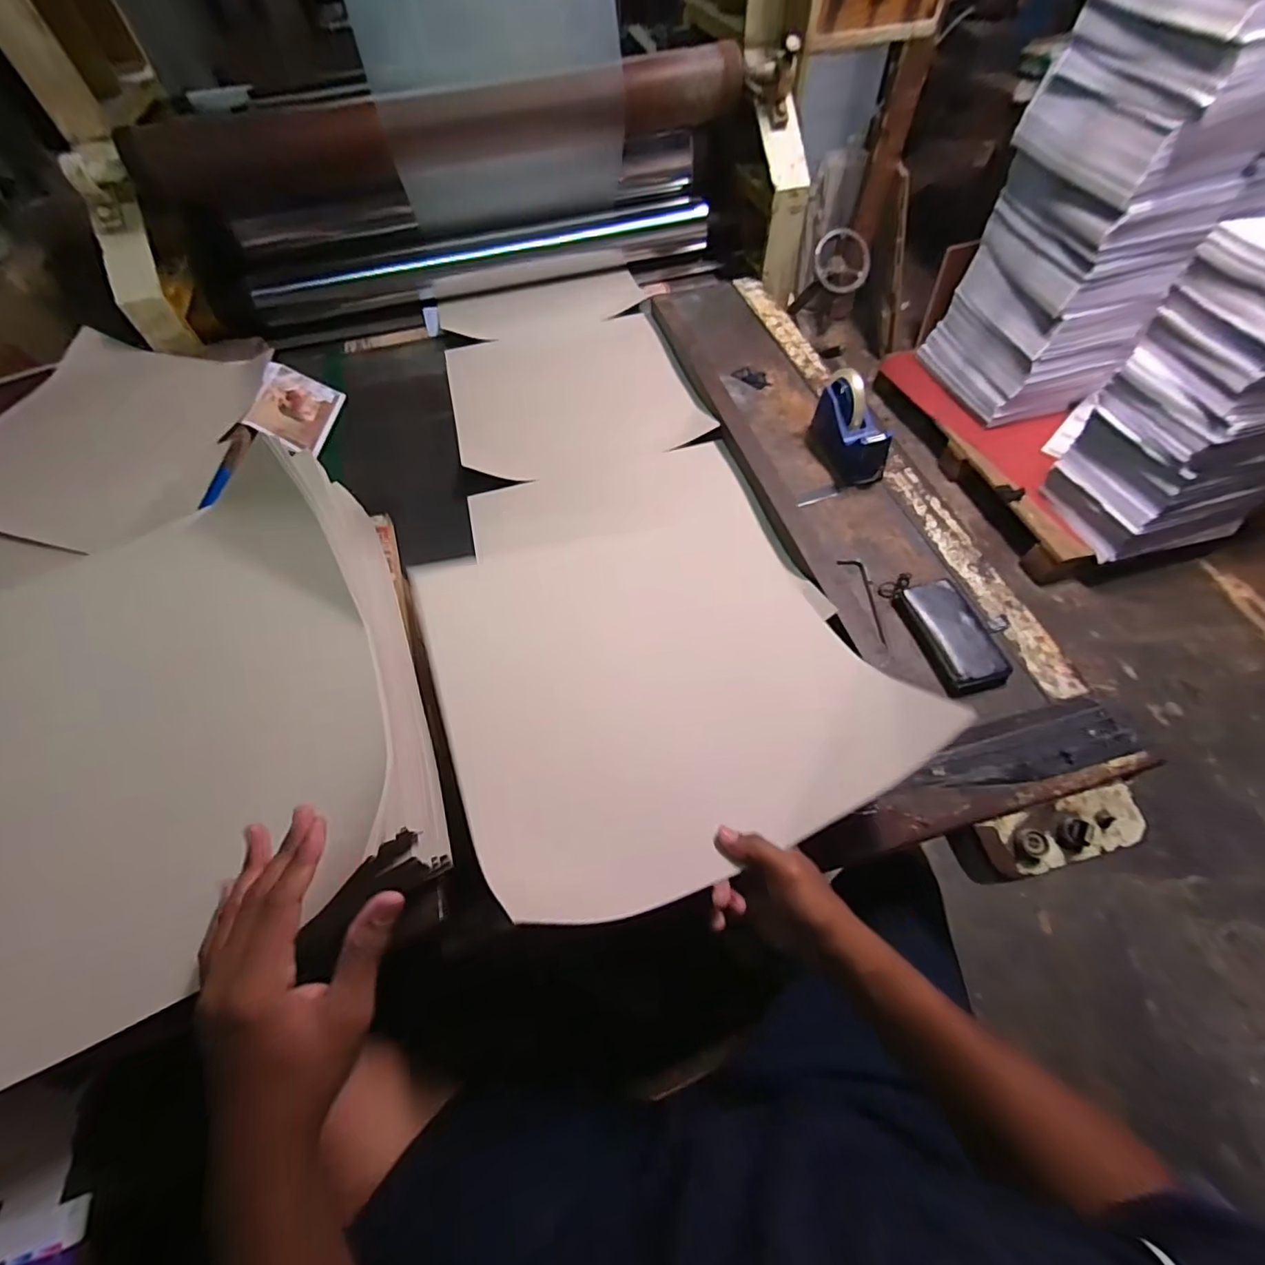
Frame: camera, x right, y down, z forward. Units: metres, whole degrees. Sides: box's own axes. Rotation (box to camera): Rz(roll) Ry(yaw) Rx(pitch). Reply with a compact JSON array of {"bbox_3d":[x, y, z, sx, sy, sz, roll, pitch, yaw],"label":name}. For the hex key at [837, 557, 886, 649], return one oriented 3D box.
[{"bbox_3d":[0.330,-0.047,0.756,0.030,0.006,0.141,-18,62,3],"label":"hex key"}]

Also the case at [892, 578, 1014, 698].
[{"bbox_3d":[0.422,0.001,0.714,0.093,0.026,0.162,-11,58,-4],"label":"case"}]

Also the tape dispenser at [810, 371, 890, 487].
[{"bbox_3d":[0.349,-0.332,0.874,0.072,0.108,0.167,-14,58,-5],"label":"tape dispenser"}]

